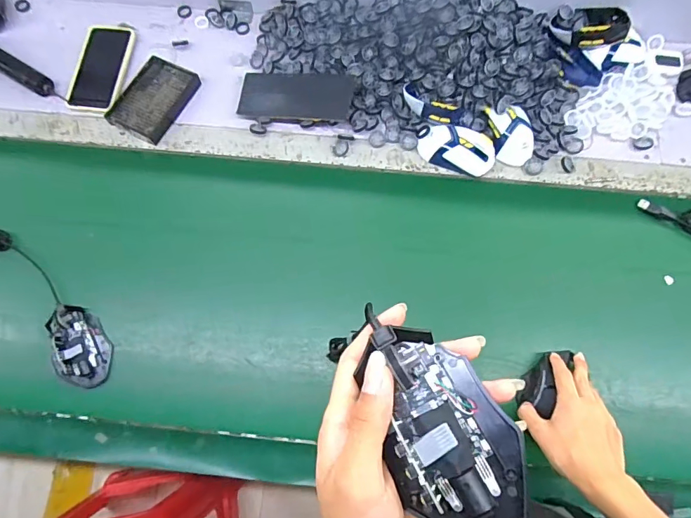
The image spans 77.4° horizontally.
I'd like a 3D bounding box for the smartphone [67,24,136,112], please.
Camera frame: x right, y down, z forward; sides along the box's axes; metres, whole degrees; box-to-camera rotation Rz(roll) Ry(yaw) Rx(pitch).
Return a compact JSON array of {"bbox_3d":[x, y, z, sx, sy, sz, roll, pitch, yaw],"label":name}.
[{"bbox_3d":[-0.410,-0.321,0.724,0.084,0.010,0.164,6,74,2],"label":"smartphone"}]

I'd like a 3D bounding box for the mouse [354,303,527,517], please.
[{"bbox_3d":[0.052,0.090,0.236,0.066,0.022,0.119,-24,76,-6],"label":"mouse"}]

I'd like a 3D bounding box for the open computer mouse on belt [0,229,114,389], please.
[{"bbox_3d":[-0.459,0.046,0.599,0.348,0.023,0.100,33,77,9],"label":"open computer mouse on belt"}]

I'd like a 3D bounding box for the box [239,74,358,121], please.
[{"bbox_3d":[-0.079,-0.263,0.696,0.180,0.010,0.078,6,83,7],"label":"box"}]

